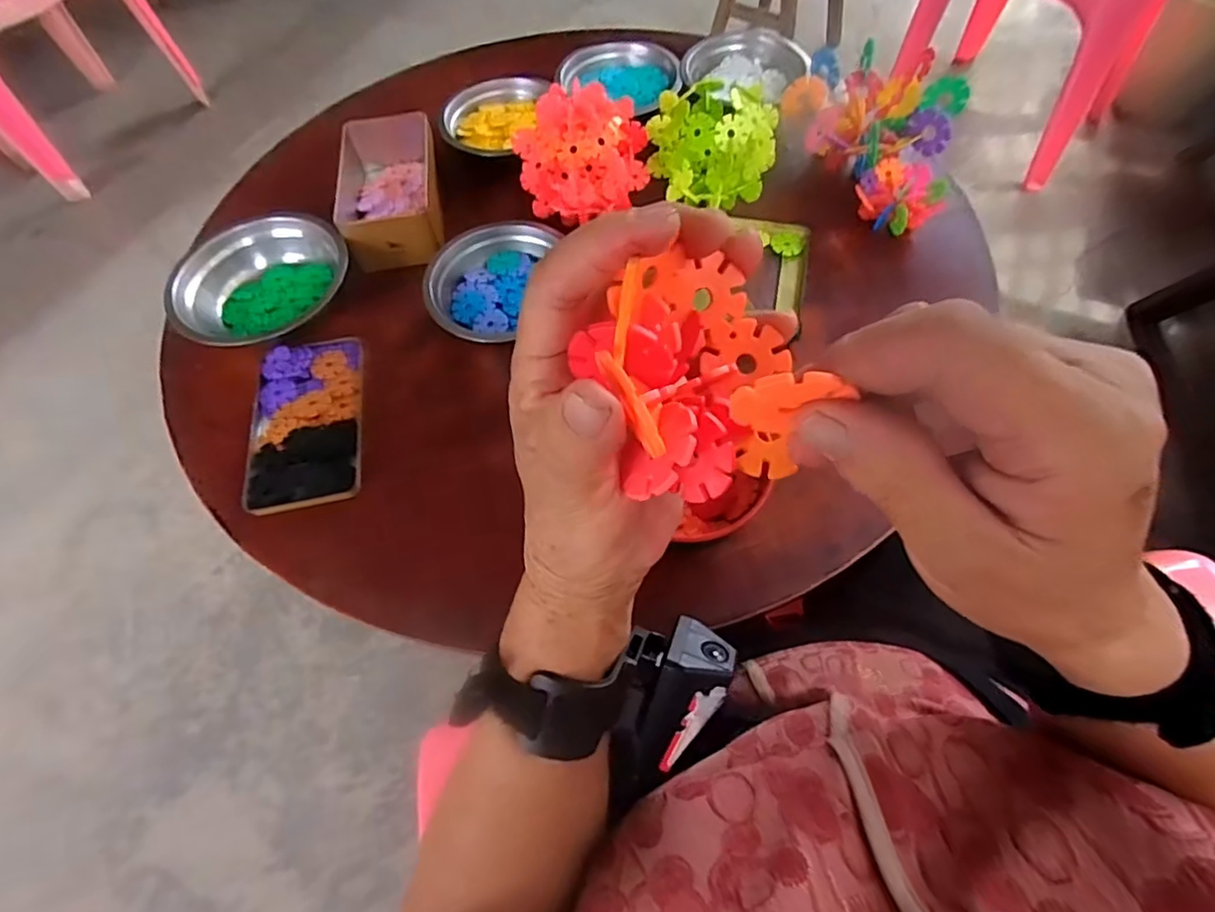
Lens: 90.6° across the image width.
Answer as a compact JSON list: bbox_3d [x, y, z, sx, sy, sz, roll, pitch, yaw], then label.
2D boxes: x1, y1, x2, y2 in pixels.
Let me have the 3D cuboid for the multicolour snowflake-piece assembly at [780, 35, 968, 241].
[{"bbox_3d":[0.264,-0.331,0.615,0.166,0.072,0.180,13,63,11],"label":"multicolour snowflake-piece assembly"}]

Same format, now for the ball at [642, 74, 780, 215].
[{"bbox_3d":[0.101,-0.305,0.586,0.109,0.082,0.105,-2,61,3],"label":"ball"}]

